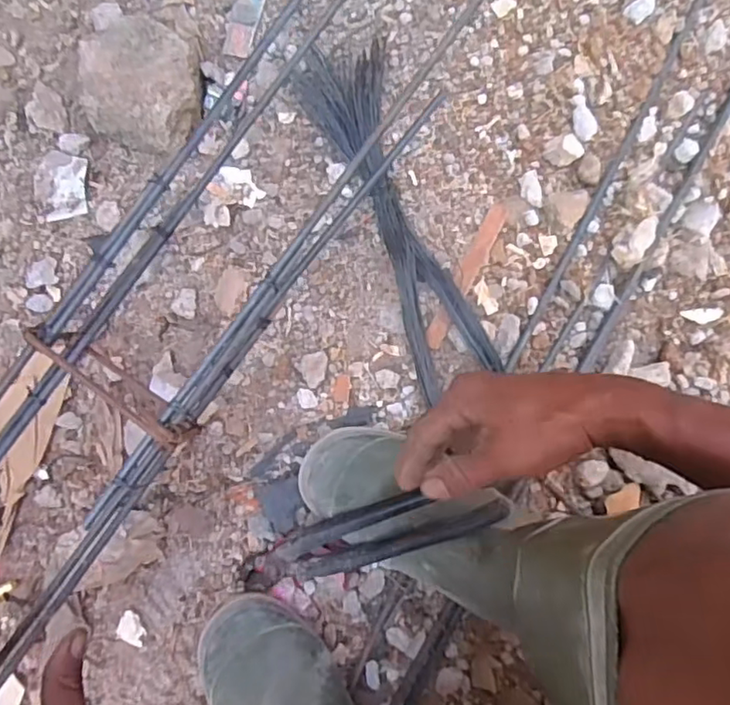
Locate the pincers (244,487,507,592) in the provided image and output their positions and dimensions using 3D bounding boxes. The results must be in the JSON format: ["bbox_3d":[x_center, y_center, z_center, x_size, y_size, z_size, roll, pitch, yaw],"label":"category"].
[{"bbox_3d":[-0.001,0.148,0.486,0.238,0.029,0.047,-22,88,23],"label":"pincers"}]

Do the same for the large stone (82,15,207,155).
[{"bbox_3d":[-0.192,-0.230,0.531,0.095,0.047,0.102,0,87,-2],"label":"large stone"}]

